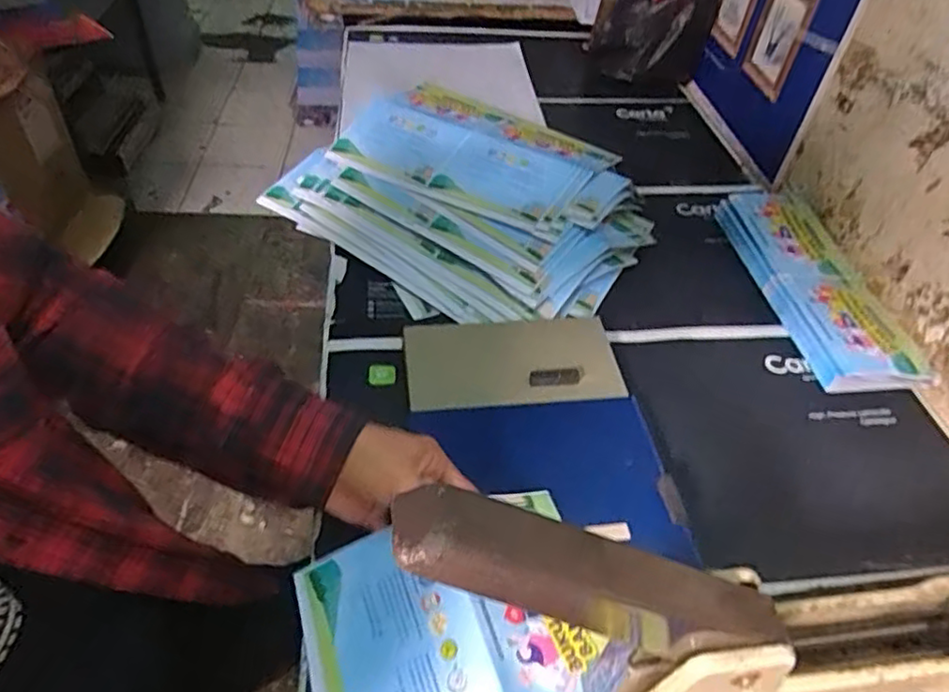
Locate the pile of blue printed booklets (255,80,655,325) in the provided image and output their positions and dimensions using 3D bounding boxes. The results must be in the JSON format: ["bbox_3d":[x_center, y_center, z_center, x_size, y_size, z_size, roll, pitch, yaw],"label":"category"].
[{"bbox_3d":[-0.009,-0.191,0.773,0.423,0.094,0.315,34,52,25],"label":"pile of blue printed booklets"}]

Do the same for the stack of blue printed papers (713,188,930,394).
[{"bbox_3d":[0.394,-0.081,0.734,0.115,0.030,0.322,-4,47,-9],"label":"stack of blue printed papers"}]

